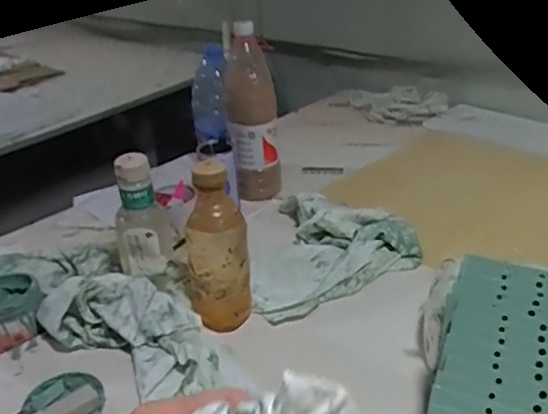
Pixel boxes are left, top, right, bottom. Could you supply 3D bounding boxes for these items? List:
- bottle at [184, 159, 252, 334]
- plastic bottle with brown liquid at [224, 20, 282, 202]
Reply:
[{"bbox_3d":[-0.070,0.047,0.698,0.077,0.202,0.062,-9,29,-9],"label":"bottle"},{"bbox_3d":[-0.034,-0.144,1.000,0.086,0.311,0.071,-6,29,-5],"label":"plastic bottle with brown liquid"}]

